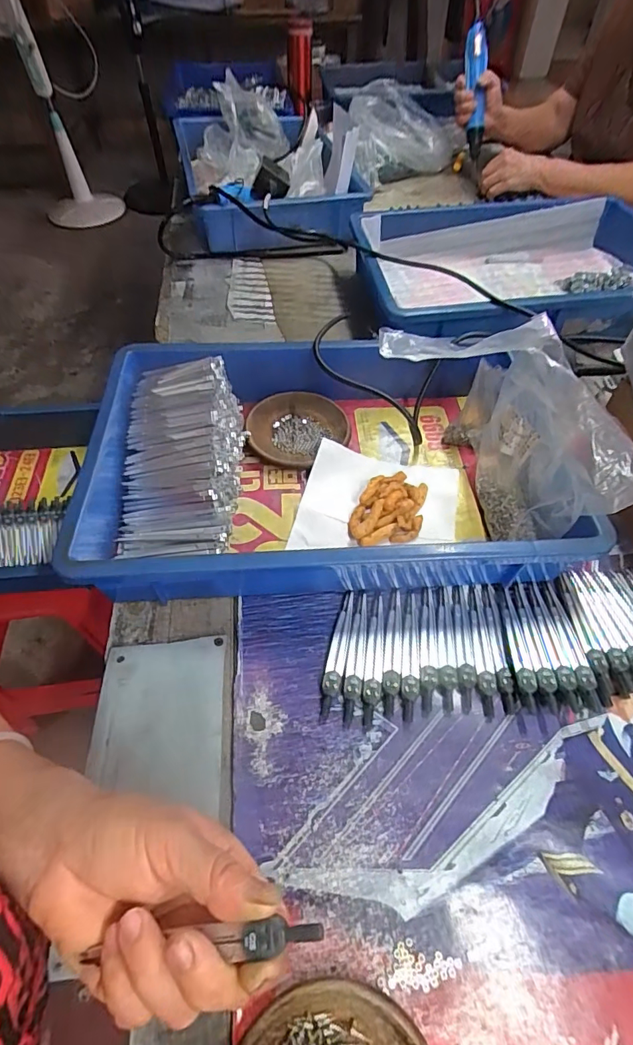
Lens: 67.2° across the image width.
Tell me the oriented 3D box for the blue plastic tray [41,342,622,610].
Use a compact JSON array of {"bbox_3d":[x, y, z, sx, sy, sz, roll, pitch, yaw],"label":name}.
[{"bbox_3d":[0.004,-0.068,0.465,0.427,0.094,0.284,-4,55,-2],"label":"blue plastic tray"}]

